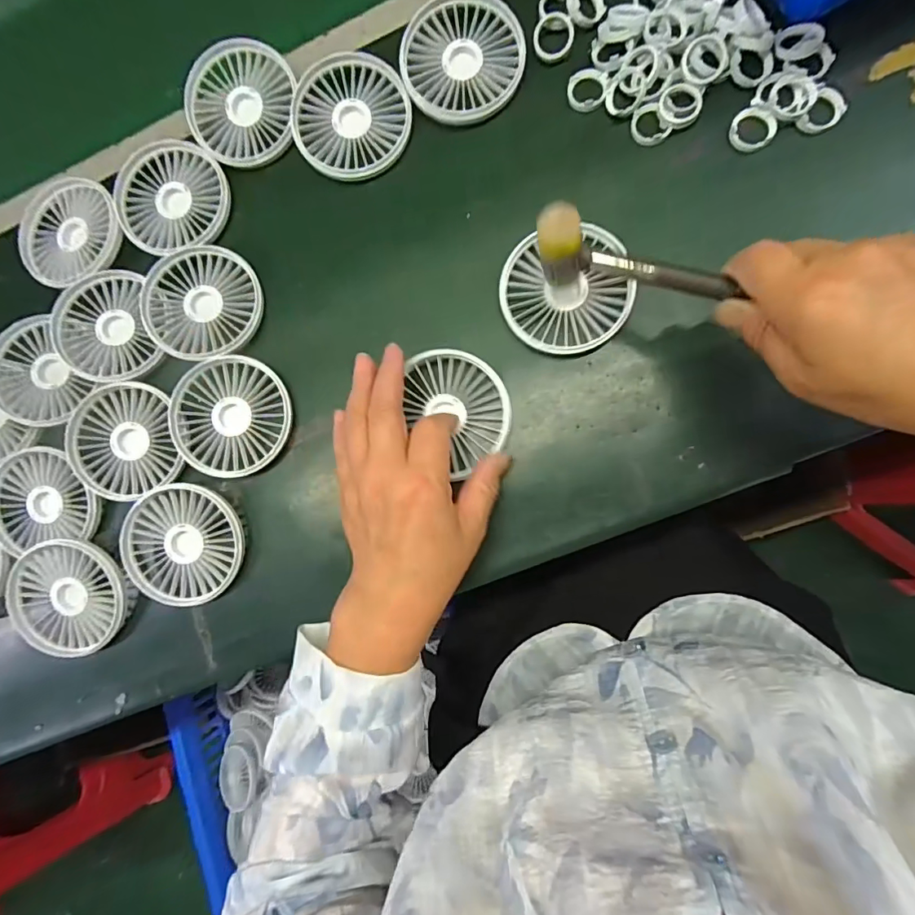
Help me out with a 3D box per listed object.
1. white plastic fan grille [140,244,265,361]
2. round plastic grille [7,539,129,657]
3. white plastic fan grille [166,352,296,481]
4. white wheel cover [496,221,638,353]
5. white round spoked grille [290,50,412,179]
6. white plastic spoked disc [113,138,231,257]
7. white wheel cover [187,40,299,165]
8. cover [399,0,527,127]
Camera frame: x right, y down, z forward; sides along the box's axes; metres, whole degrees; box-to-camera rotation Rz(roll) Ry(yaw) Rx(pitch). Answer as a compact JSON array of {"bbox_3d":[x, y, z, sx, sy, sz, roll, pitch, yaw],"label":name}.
[{"bbox_3d":[-0.193,-0.117,0.366,0.093,0.015,0.084,22,90,9],"label":"white plastic fan grille"},{"bbox_3d":[-0.295,0.107,0.366,0.086,0.021,0.084,0,87,8],"label":"round plastic grille"},{"bbox_3d":[-0.165,-0.031,0.353,0.083,0.016,0.087,-31,83,5],"label":"white plastic fan grille"},{"bbox_3d":[0.072,-0.111,0.326,0.083,0.009,0.080,-3,86,8],"label":"white wheel cover"},{"bbox_3d":[-0.078,-0.251,0.356,0.084,0.013,0.089,0,87,8],"label":"white round spoked grille"},{"bbox_3d":[-0.221,-0.206,0.374,0.086,0.009,0.089,0,87,8],"label":"white plastic spoked disc"},{"bbox_3d":[-0.164,-0.268,0.364,0.084,0.013,0.085,-2,86,8],"label":"white wheel cover"},{"bbox_3d":[0.004,-0.284,0.344,0.085,0.014,0.084,-12,85,8],"label":"cover"}]

